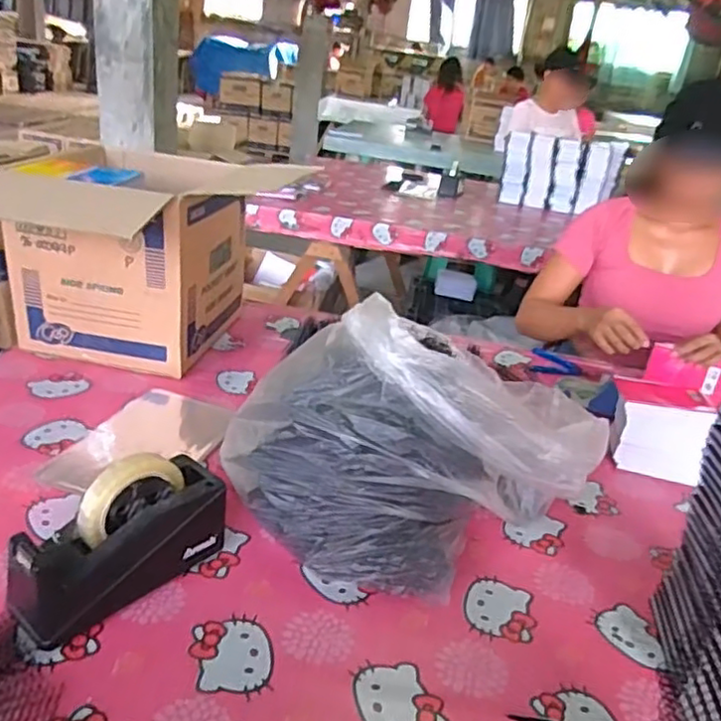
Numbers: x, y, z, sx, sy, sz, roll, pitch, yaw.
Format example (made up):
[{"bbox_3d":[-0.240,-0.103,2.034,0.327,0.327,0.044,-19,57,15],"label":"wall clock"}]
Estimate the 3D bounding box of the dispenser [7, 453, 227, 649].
[{"bbox_3d":[-0.227,0.168,0.626,0.069,0.123,0.198,26,31,35],"label":"dispenser"}]

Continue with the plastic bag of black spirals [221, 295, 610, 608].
[{"bbox_3d":[0.081,0.088,0.749,0.416,0.236,0.236,-6,28,-27],"label":"plastic bag of black spirals"}]

